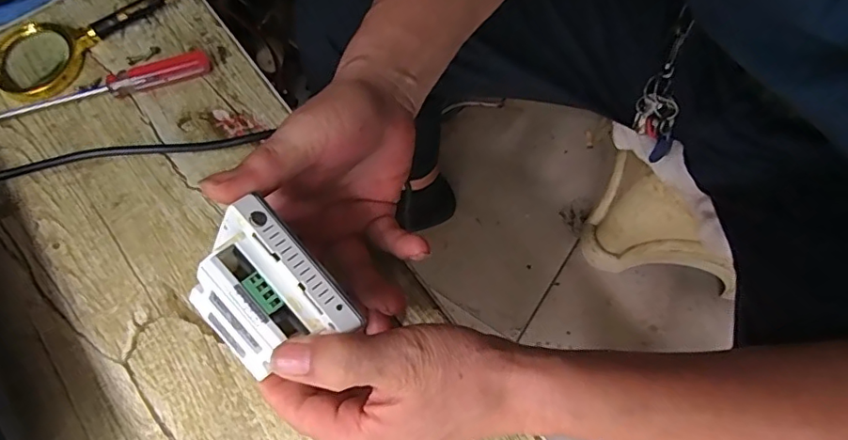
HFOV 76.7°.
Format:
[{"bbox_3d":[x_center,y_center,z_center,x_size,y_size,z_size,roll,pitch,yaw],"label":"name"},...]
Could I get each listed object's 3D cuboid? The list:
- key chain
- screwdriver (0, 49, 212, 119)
[{"bbox_3d":[0.231,-0.125,0.525,0.034,0.153,0.028,-10,42,-4],"label":"key chain"},{"bbox_3d":[-0.252,-0.102,0.421,0.167,0.020,0.017,-18,70,-6],"label":"screwdriver"}]

